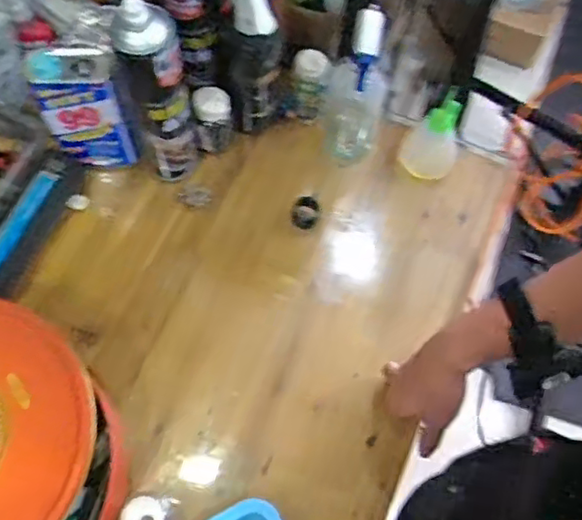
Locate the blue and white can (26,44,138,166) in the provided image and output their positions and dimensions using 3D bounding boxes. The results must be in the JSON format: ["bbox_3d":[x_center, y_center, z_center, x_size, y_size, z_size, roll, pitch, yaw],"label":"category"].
[{"bbox_3d":[-0.234,-0.171,0.751,0.097,0.168,0.042,2,67,-2],"label":"blue and white can"}]

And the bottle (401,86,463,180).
[{"bbox_3d":[0.186,-0.161,0.818,0.069,0.121,0.060,23,68,7],"label":"bottle"}]

